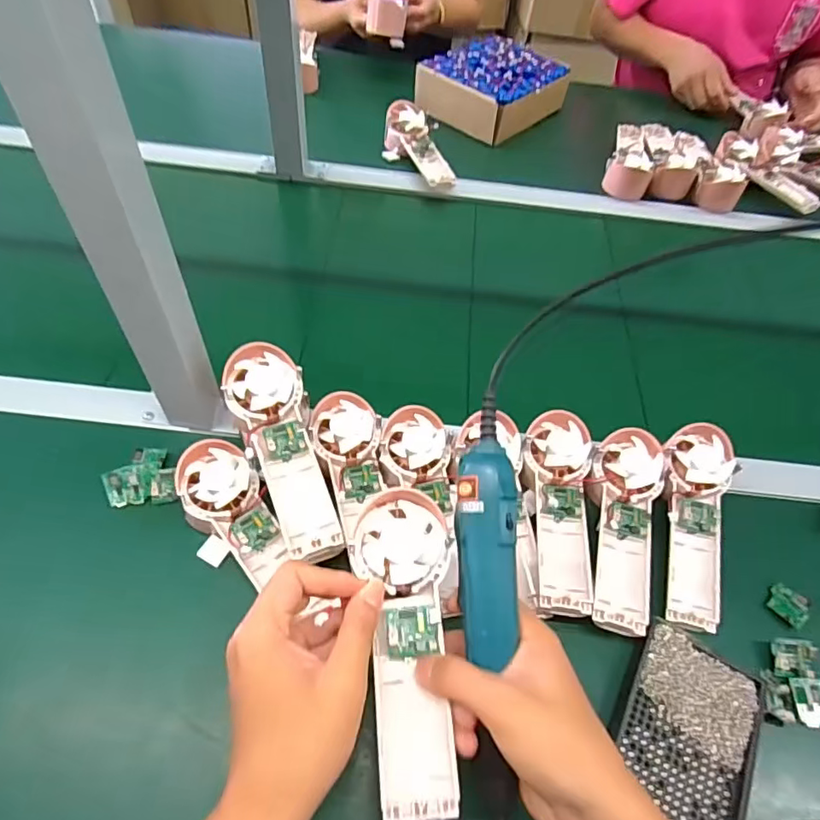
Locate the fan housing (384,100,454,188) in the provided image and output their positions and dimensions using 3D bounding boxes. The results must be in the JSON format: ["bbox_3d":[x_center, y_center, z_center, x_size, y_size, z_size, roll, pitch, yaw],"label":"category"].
[{"bbox_3d":[0.009,-0.390,0.823,0.079,0.054,0.172,-17,57,-17],"label":"fan housing"}]

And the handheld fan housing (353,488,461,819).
[{"bbox_3d":[-0.001,0.137,0.330,0.055,0.021,0.179,-1,69,-7],"label":"handheld fan housing"}]

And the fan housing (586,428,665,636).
[{"bbox_3d":[0.185,0.099,0.475,0.060,0.036,0.179,15,54,5],"label":"fan housing"}]

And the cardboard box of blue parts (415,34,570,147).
[{"bbox_3d":[0.137,-0.541,0.925,0.183,0.073,0.226,38,59,20],"label":"cardboard box of blue parts"}]

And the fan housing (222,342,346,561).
[{"bbox_3d":[-0.103,0.035,0.458,0.058,0.039,0.181,-18,77,-18],"label":"fan housing"}]

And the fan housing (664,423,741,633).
[{"bbox_3d":[0.253,0.098,0.488,0.058,0.022,0.180,14,68,4],"label":"fan housing"}]

